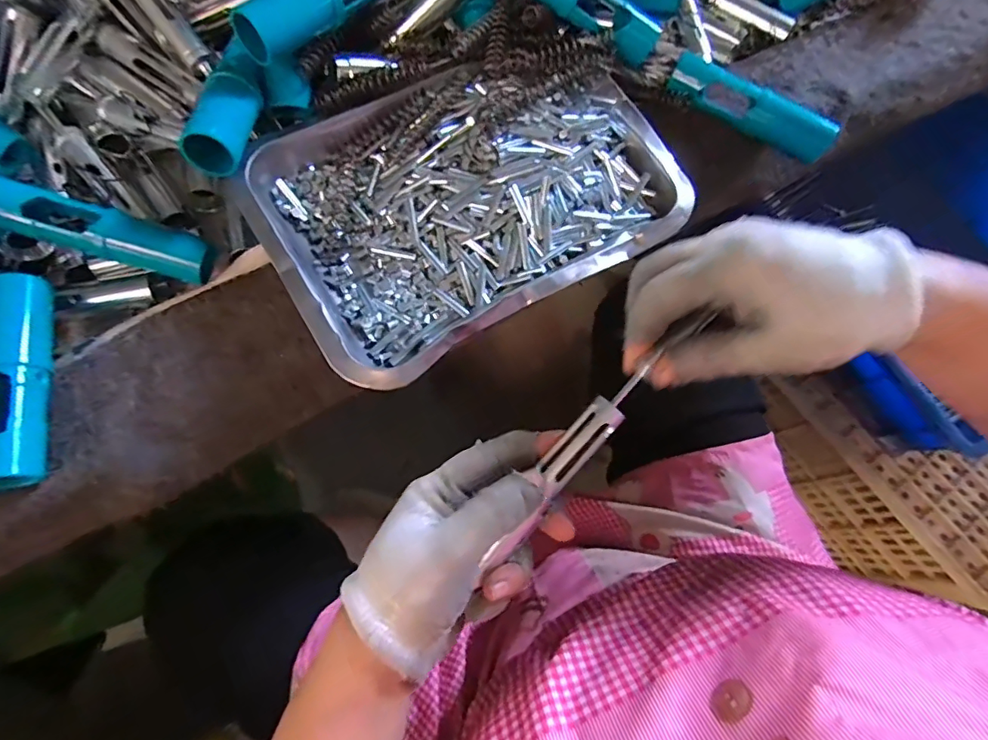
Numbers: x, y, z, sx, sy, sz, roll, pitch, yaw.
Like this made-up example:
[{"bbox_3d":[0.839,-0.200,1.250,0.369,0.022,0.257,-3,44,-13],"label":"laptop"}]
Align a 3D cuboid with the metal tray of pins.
[{"bbox_3d":[-0.014,-0.115,0.325,0.250,0.038,0.173,-31,76,-11],"label":"metal tray of pins"}]

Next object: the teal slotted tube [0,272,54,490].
[{"bbox_3d":[-0.266,0.005,0.289,0.026,0.032,0.122,-12,73,-5],"label":"teal slotted tube"}]

